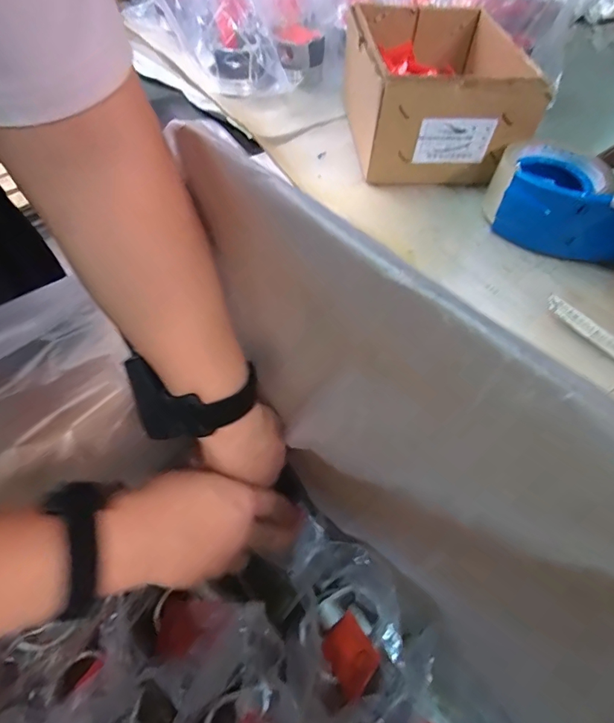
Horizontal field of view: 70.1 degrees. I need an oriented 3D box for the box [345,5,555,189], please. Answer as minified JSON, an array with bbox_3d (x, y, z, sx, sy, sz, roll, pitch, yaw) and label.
[{"bbox_3d":[0.123,-0.283,0.458,0.150,0.092,0.205,-2,54,-4],"label":"box"}]

